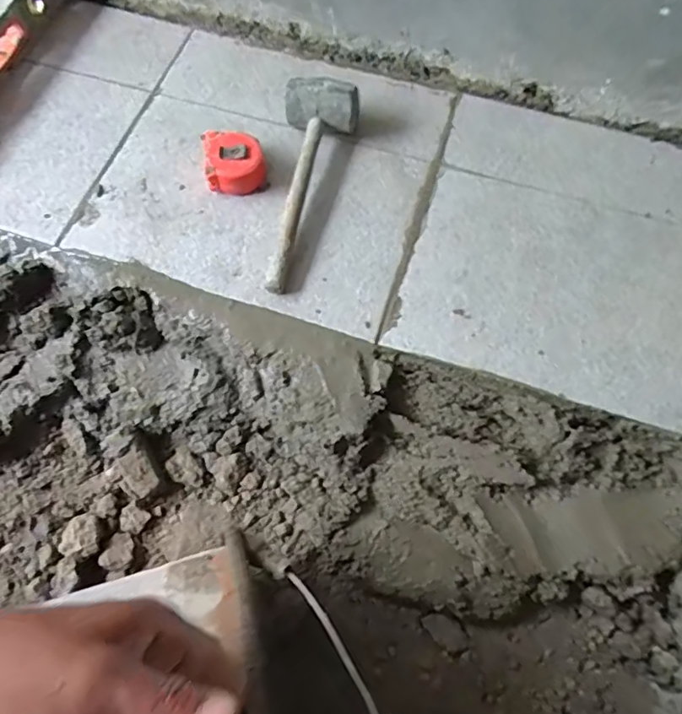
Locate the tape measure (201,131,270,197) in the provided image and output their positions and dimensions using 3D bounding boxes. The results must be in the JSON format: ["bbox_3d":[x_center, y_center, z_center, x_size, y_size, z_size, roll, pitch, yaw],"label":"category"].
[{"bbox_3d":[-0.135,-0.247,0.672,0.076,0.044,0.084,-14,69,-6],"label":"tape measure"}]

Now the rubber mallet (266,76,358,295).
[{"bbox_3d":[-0.035,-0.211,0.642,0.087,0.062,0.277,5,68,1],"label":"rubber mallet"}]

